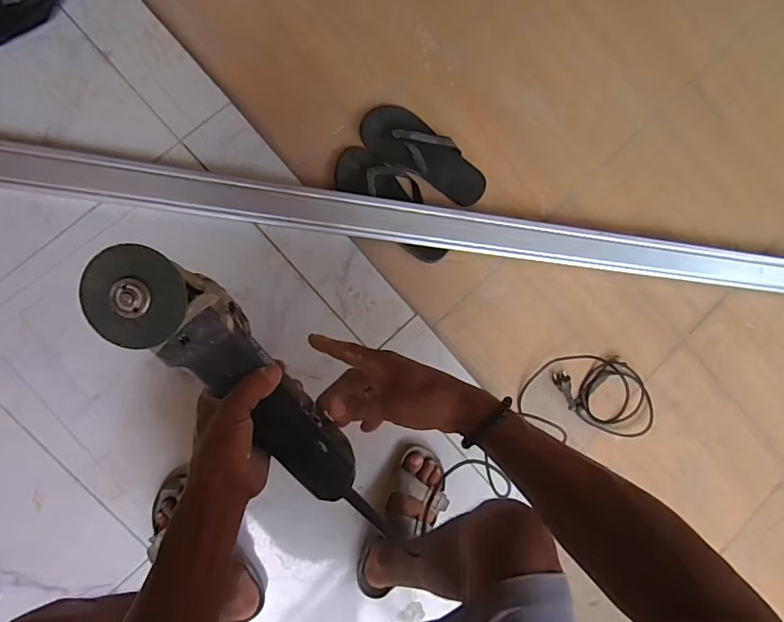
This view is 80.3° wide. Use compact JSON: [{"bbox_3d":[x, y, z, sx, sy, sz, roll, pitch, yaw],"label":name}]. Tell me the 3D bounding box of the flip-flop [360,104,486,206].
[{"bbox_3d":[0.070,-0.301,0.878,0.267,0.043,0.106,28,85,-8],"label":"flip-flop"}]

